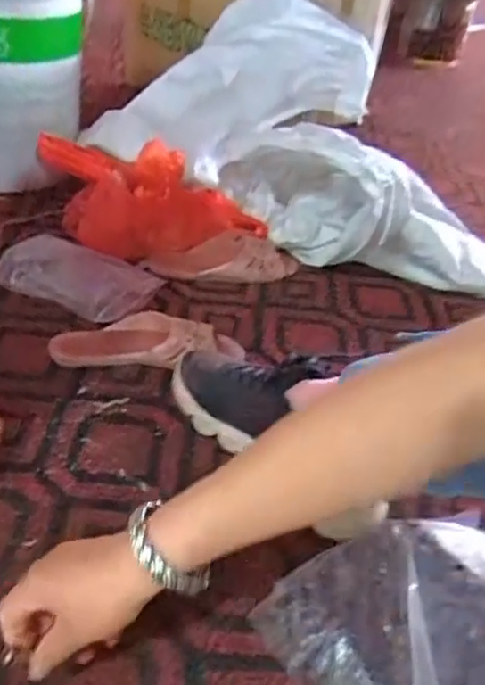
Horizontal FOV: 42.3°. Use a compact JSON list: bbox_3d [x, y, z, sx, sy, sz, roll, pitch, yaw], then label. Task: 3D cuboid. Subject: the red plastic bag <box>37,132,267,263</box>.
[{"bbox_3d":[-0.128,-0.220,0.938,0.343,0.173,0.137,13,35,-16],"label":"red plastic bag"}]

